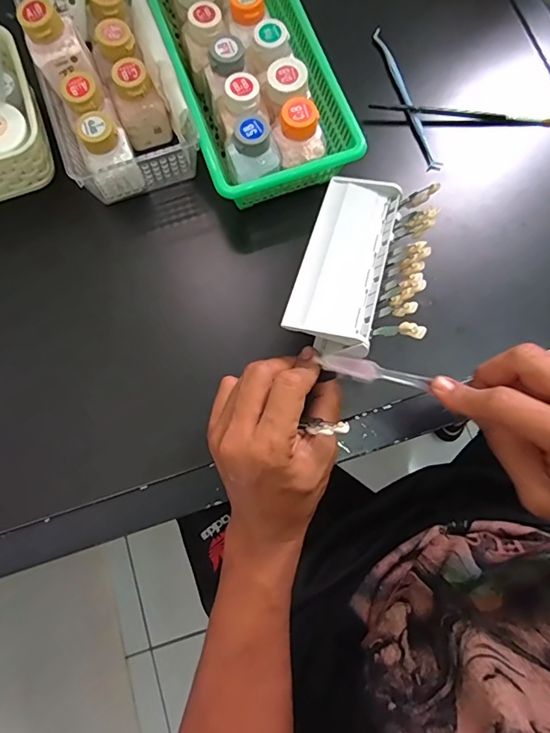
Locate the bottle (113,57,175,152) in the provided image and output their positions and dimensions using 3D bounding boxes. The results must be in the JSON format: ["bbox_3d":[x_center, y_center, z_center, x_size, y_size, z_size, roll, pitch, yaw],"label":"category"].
[{"bbox_3d":[-0.119,-0.231,0.420,0.040,0.061,0.036,-23,78,-6],"label":"bottle"}]

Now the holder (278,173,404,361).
[{"bbox_3d":[0.053,-0.080,0.367,0.059,0.031,0.163,17,60,3],"label":"holder"}]

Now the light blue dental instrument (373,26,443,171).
[{"bbox_3d":[0.129,-0.266,0.469,0.010,0.010,0.165,-17,78,-5],"label":"light blue dental instrument"}]

